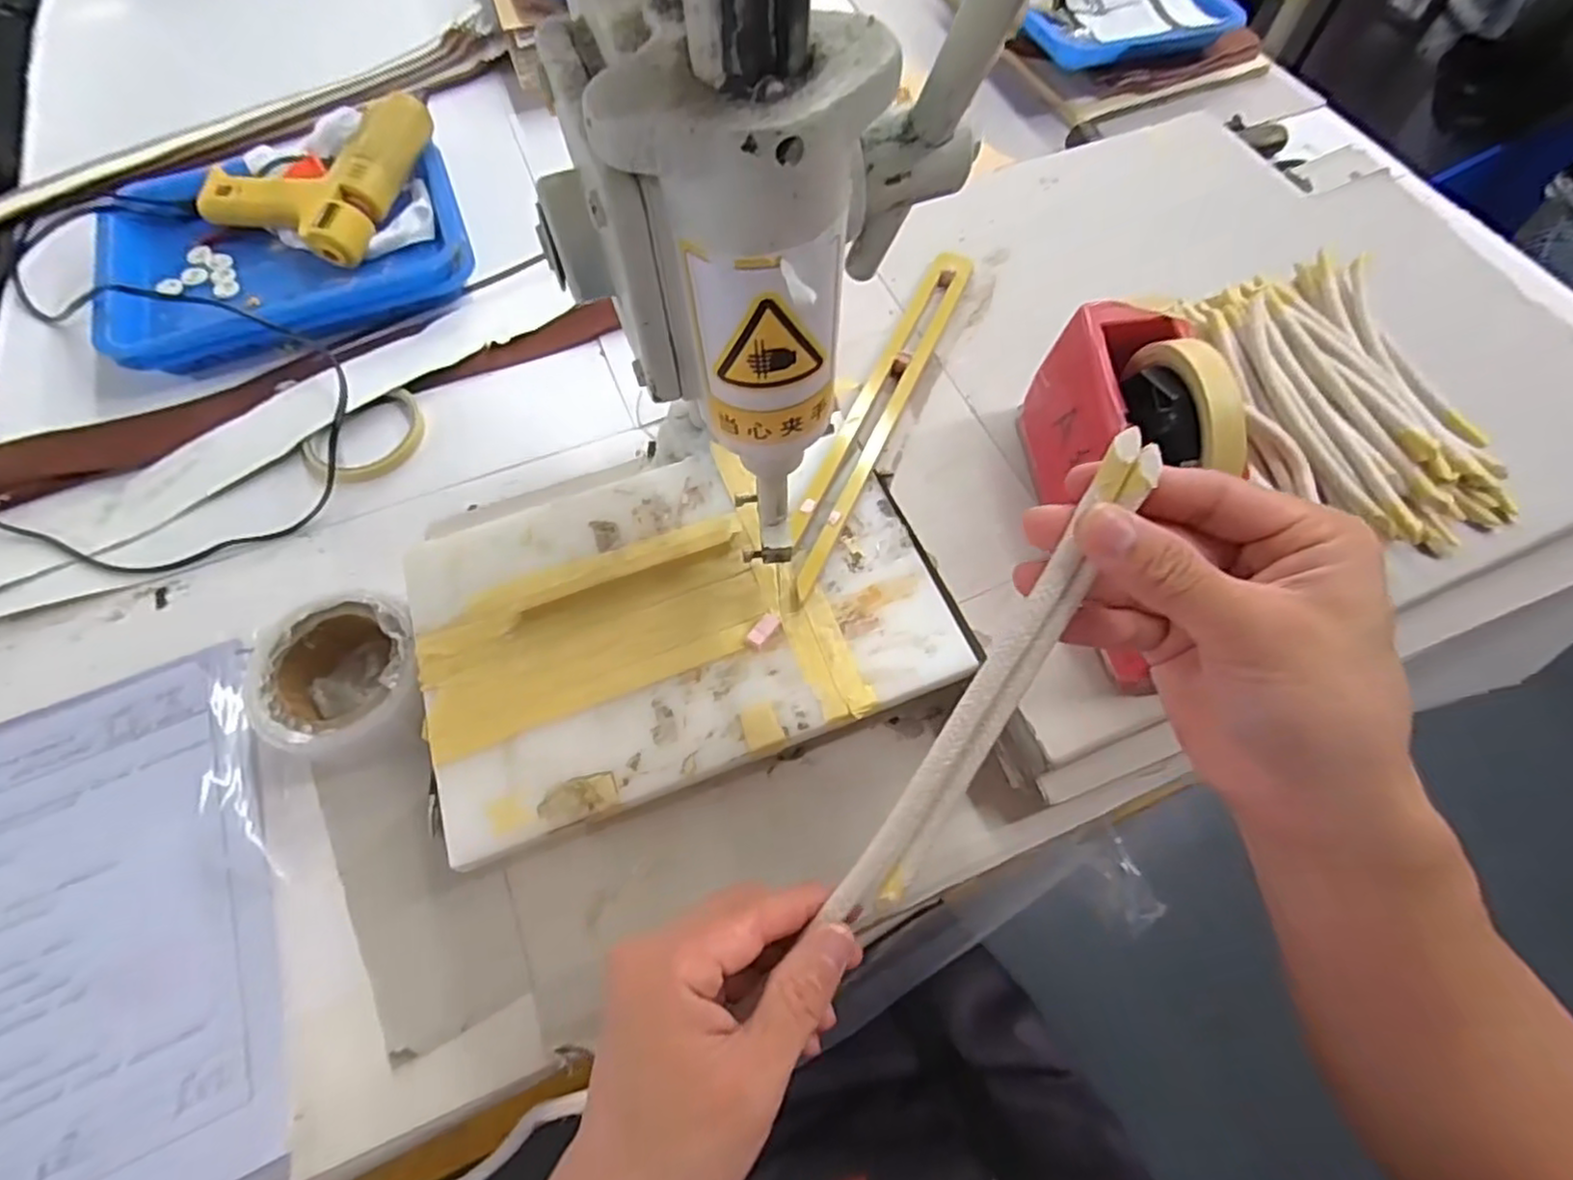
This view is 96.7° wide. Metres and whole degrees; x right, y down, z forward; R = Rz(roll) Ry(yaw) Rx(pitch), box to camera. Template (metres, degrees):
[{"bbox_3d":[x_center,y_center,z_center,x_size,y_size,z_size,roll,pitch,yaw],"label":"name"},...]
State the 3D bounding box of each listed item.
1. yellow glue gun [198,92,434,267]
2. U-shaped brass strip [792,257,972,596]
[{"bbox_3d":[-0.406,-0.370,0.618,0.157,0.067,0.162,23,66,11],"label":"yellow glue gun"},{"bbox_3d":[0.063,-0.127,0.478,0.035,0.013,0.305,24,66,11],"label":"U-shaped brass strip"}]

